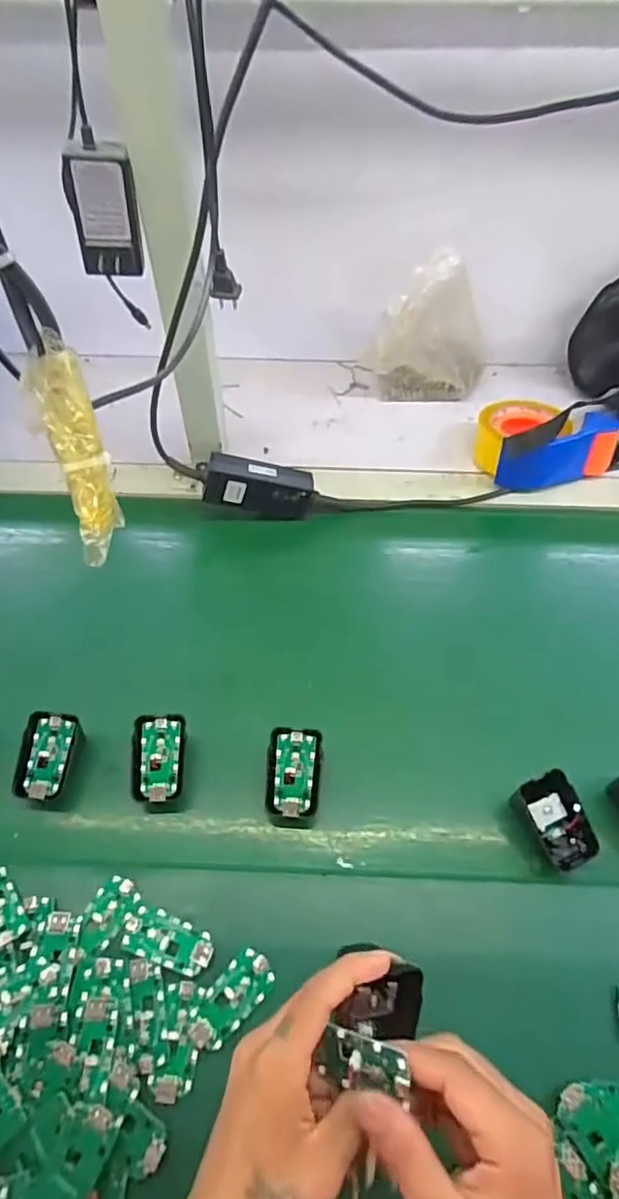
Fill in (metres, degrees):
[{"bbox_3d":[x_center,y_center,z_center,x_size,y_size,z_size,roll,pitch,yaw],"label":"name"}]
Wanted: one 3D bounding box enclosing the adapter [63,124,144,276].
[{"bbox_3d":[-0.156,-0.299,0.452,0.049,0.086,0.029,-11,54,-9],"label":"adapter"}]

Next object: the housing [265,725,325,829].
[{"bbox_3d":[-0.013,0.148,0.492,0.043,0.032,0.077,4,72,0],"label":"housing"}]

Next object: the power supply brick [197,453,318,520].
[{"bbox_3d":[-0.055,-0.120,0.645,0.119,0.052,0.029,10,51,-15],"label":"power supply brick"}]

